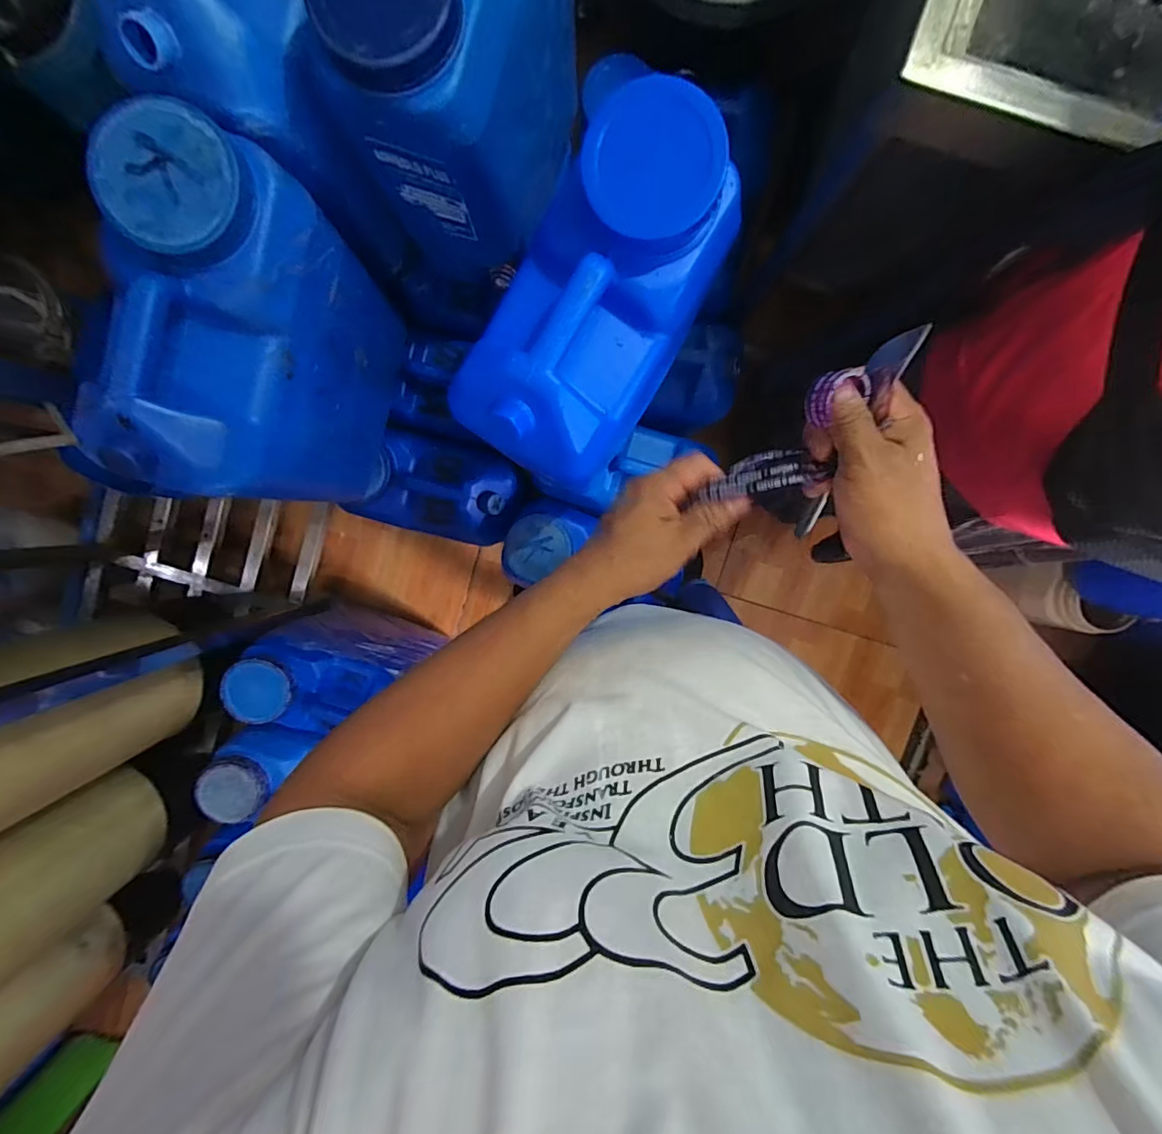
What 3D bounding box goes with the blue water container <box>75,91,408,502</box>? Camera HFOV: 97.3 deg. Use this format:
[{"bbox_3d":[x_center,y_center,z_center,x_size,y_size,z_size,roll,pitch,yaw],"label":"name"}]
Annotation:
[{"bbox_3d":[-0.366,-0.246,0.625,0.158,0.385,0.312,15,96,-1],"label":"blue water container"}]

